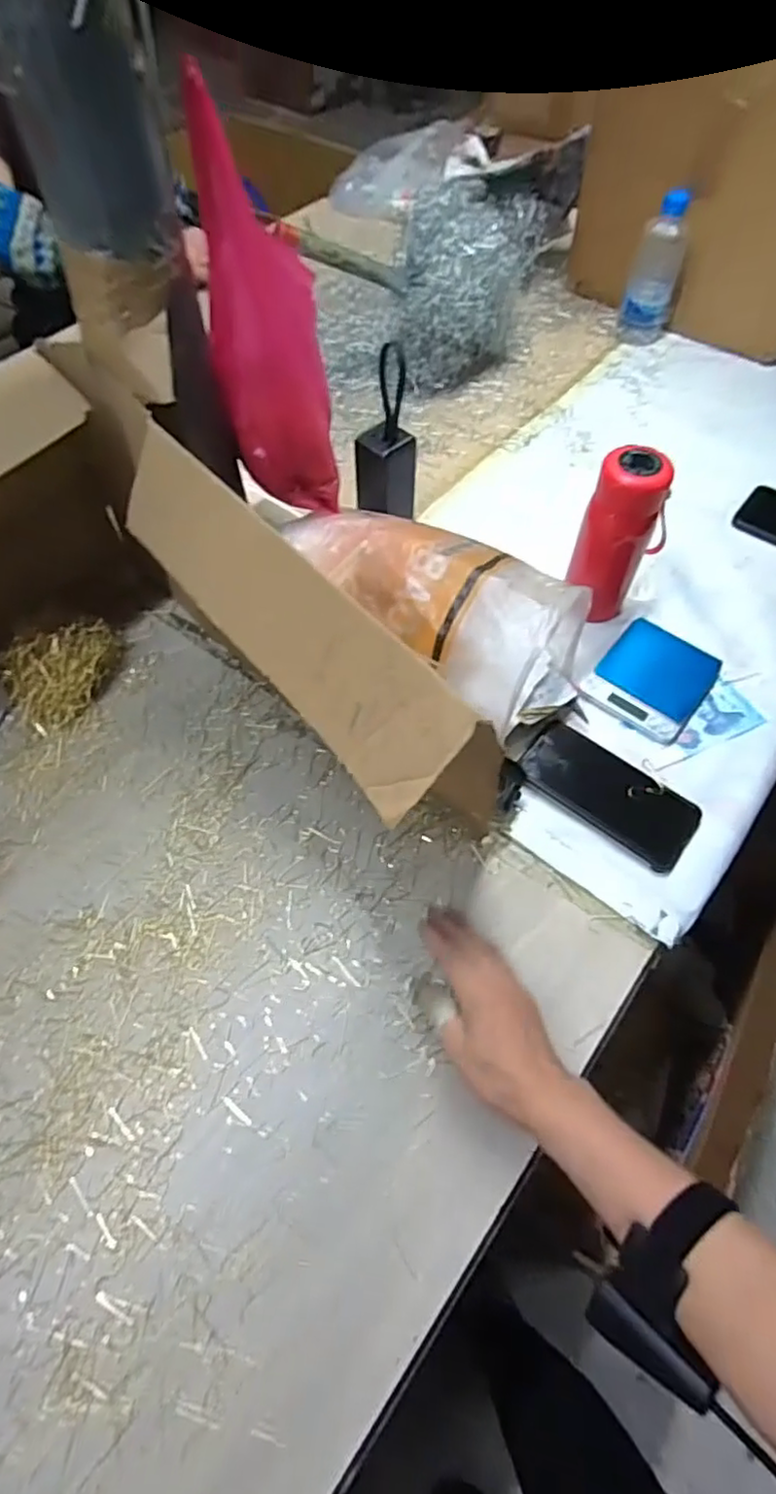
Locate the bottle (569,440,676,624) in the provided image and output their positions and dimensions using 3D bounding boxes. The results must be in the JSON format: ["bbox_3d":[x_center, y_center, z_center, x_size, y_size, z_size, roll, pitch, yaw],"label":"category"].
[{"bbox_3d":[0.238,-0.212,0.664,0.081,0.176,0.072,24,63,14],"label":"bottle"}]

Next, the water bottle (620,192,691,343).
[{"bbox_3d":[0.404,-0.718,0.968,0.076,0.180,0.057,15,61,9],"label":"water bottle"}]

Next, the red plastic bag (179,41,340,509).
[{"bbox_3d":[-0.104,-0.348,0.549,0.096,0.267,0.101,-7,60,-3],"label":"red plastic bag"}]

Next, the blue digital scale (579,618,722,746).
[{"bbox_3d":[0.275,-0.072,0.668,0.103,0.020,0.127,34,66,19],"label":"blue digital scale"}]

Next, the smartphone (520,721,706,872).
[{"bbox_3d":[0.208,0.042,0.607,0.161,0.015,0.080,34,68,18],"label":"smartphone"}]

